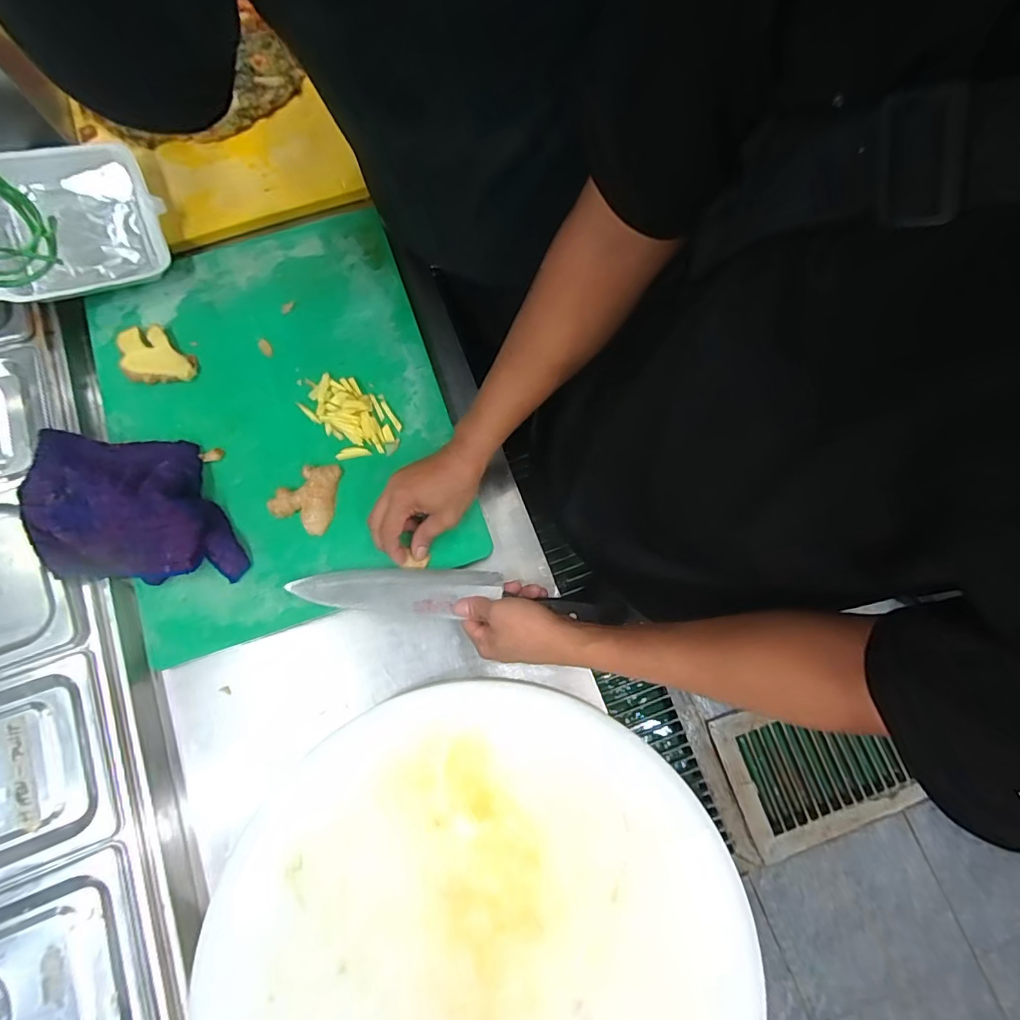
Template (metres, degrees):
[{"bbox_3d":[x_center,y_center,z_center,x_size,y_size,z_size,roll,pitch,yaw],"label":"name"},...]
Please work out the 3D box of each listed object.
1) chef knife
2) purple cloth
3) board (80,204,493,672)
[{"bbox_3d":[-0.053,0.081,0.486,0.303,0.028,0.046,3,73,3],"label":"chef knife"},{"bbox_3d":[-0.354,-0.006,0.480,0.176,0.059,0.143,-1,76,-2],"label":"purple cloth"},{"bbox_3d":[-0.249,-0.105,0.533,0.339,0.017,0.442,-19,79,-6],"label":"board"}]

